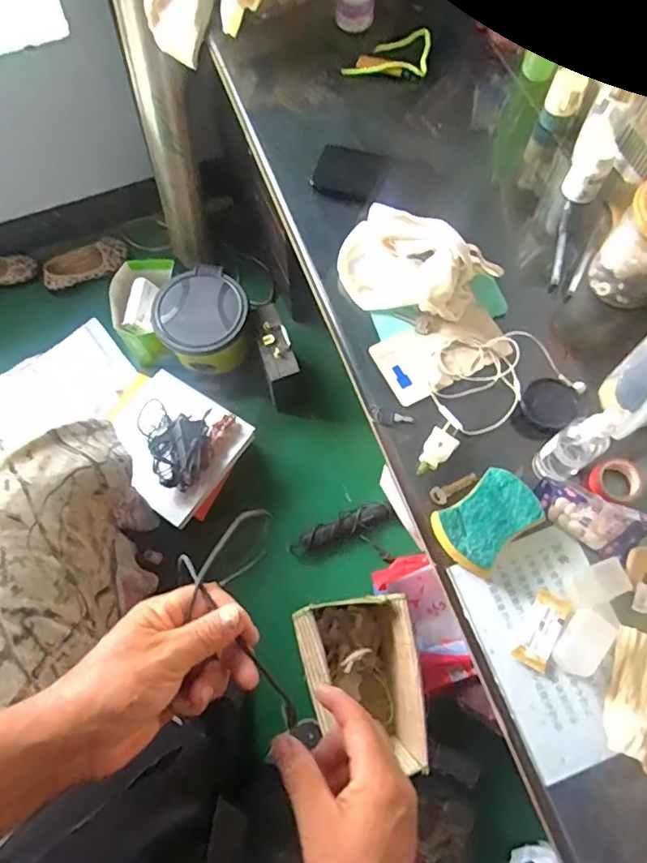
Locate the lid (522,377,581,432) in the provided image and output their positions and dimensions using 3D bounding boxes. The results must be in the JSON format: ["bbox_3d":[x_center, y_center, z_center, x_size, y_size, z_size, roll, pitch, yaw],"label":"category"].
[{"bbox_3d":[0.256,-0.031,0.620,0.058,0.023,0.049,28,72,11],"label":"lid"}]

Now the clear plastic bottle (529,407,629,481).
[{"bbox_3d":[0.248,0.013,0.531,0.044,0.143,0.040,0,69,0],"label":"clear plastic bottle"}]

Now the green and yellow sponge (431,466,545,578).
[{"bbox_3d":[0.168,0.091,0.563,0.098,0.029,0.073,-35,73,-12],"label":"green and yellow sponge"}]

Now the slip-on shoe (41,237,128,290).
[{"bbox_3d":[-0.687,-0.487,1.581,0.244,0.075,0.064,-30,72,-10],"label":"slip-on shoe"}]

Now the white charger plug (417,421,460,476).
[{"bbox_3d":[0.127,0.020,0.604,0.031,0.018,0.067,28,72,11],"label":"white charger plug"}]

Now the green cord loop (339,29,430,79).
[{"bbox_3d":[0.097,-0.570,0.826,0.126,0.018,0.108,6,70,3],"label":"green cord loop"}]

